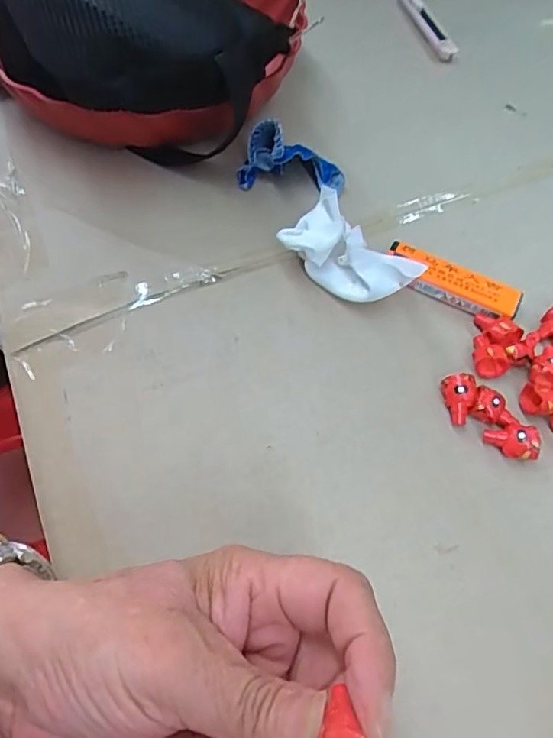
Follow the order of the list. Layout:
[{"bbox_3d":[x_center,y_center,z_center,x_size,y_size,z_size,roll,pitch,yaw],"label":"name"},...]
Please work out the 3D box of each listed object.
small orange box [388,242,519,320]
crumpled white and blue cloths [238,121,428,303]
[{"bbox_3d":[0.102,-0.049,0.325,0.079,0.015,0.019,25,61,14],"label":"small orange box"},{"bbox_3d":[0.026,-0.099,0.340,0.066,0.040,0.150,-16,60,-9],"label":"crumpled white and blue cloths"}]

